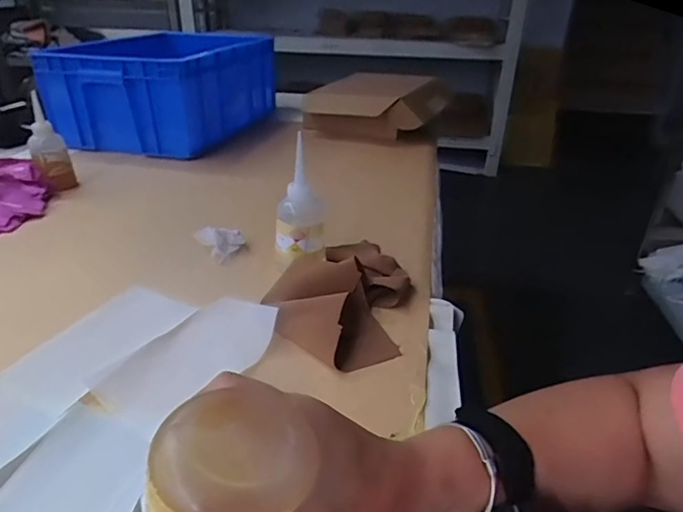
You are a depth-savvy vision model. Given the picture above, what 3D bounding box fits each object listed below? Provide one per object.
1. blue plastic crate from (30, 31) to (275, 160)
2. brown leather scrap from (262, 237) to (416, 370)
[{"bbox_3d":[-0.417,-0.419,1.233,0.346,0.202,0.492,10,31,15],"label":"blue plastic crate"},{"bbox_3d":[0.000,0.031,0.571,0.168,0.051,0.226,-2,30,-6],"label":"brown leather scrap"}]

